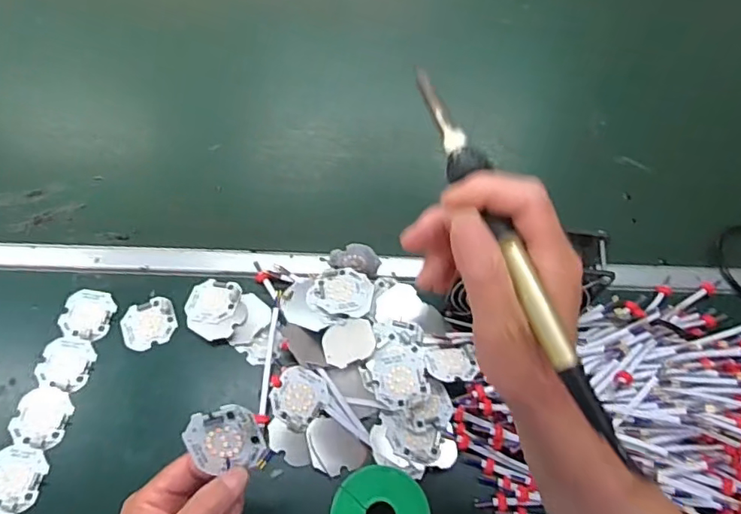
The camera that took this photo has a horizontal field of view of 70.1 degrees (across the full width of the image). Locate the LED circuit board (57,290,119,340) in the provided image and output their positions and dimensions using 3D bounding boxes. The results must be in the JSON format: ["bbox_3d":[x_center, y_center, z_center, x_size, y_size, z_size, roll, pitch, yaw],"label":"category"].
[{"bbox_3d":[-0.265,0.053,0.495,0.048,0.004,0.049,10,61,2],"label":"LED circuit board"}]

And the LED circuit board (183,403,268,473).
[{"bbox_3d":[-0.093,0.117,0.337,0.048,0.004,0.043,-9,105,-1],"label":"LED circuit board"}]

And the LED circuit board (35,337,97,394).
[{"bbox_3d":[-0.273,0.095,0.474,0.049,0.004,0.047,7,61,1],"label":"LED circuit board"}]

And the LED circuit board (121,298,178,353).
[{"bbox_3d":[-0.208,0.061,0.494,0.047,0.004,0.048,-23,65,-15],"label":"LED circuit board"}]

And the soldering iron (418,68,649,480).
[{"bbox_3d":[0.068,-0.004,0.258,0.019,0.019,0.212,-19,70,-10],"label":"soldering iron"}]

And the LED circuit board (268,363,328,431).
[{"bbox_3d":[-0.061,0.120,0.452,0.044,0.010,0.050,30,64,13],"label":"LED circuit board"}]

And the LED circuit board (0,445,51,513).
[{"bbox_3d":[-0.288,0.178,0.428,0.046,0.005,0.047,10,61,3],"label":"LED circuit board"}]

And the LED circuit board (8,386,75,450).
[{"bbox_3d":[-0.280,0.136,0.450,0.048,0.004,0.048,12,61,4],"label":"LED circuit board"}]

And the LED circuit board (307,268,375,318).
[{"bbox_3d":[-0.027,0.033,0.501,0.059,0.010,0.049,11,61,3],"label":"LED circuit board"}]

